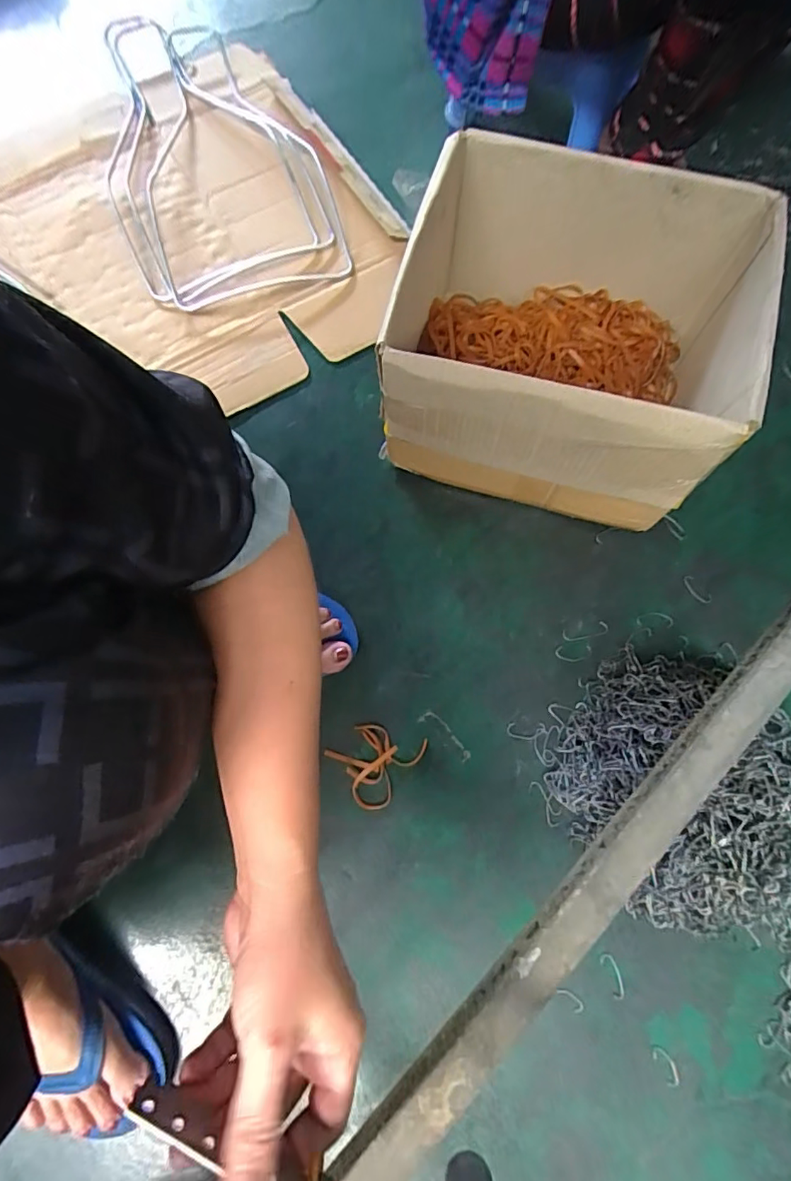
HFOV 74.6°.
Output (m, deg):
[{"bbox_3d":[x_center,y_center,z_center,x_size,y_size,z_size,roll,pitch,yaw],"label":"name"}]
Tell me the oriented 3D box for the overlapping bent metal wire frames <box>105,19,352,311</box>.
[{"bbox_3d":[-0.262,-0.609,0.713,0.276,0.032,0.510,-22,76,-5],"label":"overlapping bent metal wire frames"}]

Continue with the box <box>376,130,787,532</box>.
[{"bbox_3d":[0.168,-0.255,0.541,0.306,0.201,0.287,16,76,5],"label":"box"}]

